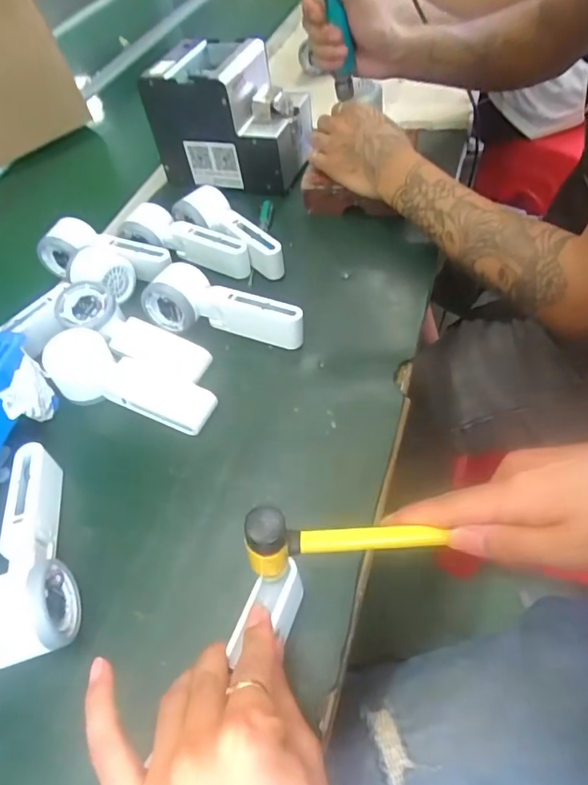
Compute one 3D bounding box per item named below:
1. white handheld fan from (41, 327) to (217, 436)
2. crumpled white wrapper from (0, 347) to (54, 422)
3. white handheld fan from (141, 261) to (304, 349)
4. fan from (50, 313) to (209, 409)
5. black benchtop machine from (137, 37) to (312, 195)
[{"bbox_3d":[-0.157,-0.008,0.476,0.174,0.044,0.057,19,57,21],"label":"white handheld fan"},{"bbox_3d":[-0.241,0.002,0.466,0.014,0.063,0.048,12,55,20],"label":"crumpled white wrapper"},{"bbox_3d":[-0.069,-0.090,0.526,0.171,0.055,0.054,9,54,15],"label":"white handheld fan"},{"bbox_3d":[-0.158,-0.057,0.501,0.169,0.048,0.050,21,58,22],"label":"fan"},{"bbox_3d":[-0.085,-0.361,0.687,0.180,0.139,0.130,15,56,19],"label":"black benchtop machine"}]

